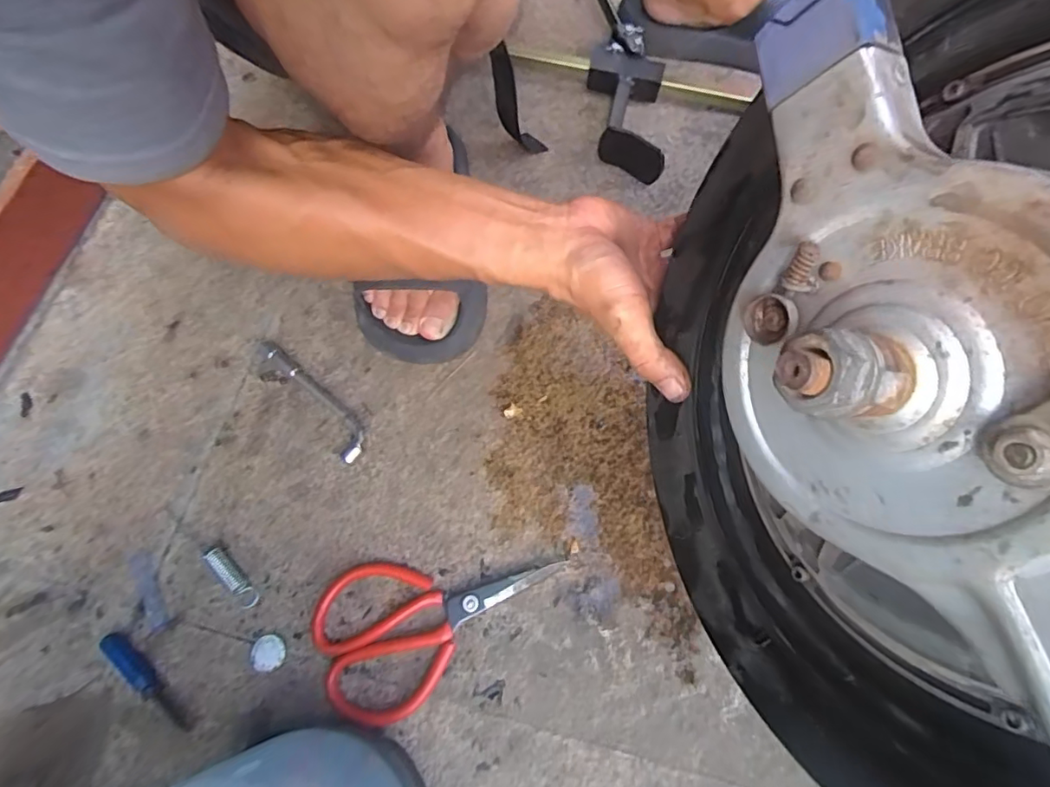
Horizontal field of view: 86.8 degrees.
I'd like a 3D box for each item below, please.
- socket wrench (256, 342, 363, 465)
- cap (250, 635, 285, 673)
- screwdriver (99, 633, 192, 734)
[{"bbox_3d":[-0.188,-0.001,0.490,0.029,0.016,0.150,-40,74,-11],"label":"socket wrench"},{"bbox_3d":[-0.194,0.195,0.417,0.026,0.004,0.025,-1,71,2],"label":"cap"},{"bbox_3d":[-0.287,0.219,0.421,0.098,0.015,0.016,37,76,13],"label":"screwdriver"}]

